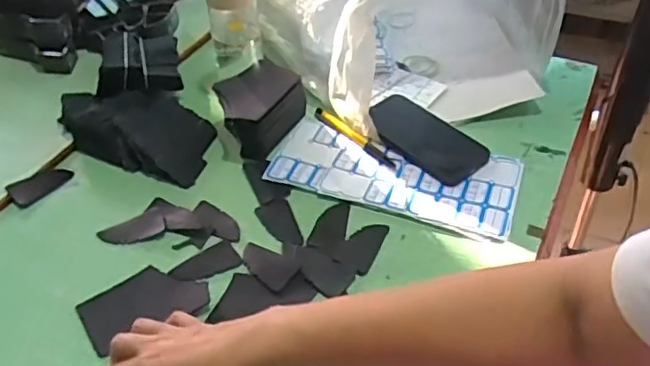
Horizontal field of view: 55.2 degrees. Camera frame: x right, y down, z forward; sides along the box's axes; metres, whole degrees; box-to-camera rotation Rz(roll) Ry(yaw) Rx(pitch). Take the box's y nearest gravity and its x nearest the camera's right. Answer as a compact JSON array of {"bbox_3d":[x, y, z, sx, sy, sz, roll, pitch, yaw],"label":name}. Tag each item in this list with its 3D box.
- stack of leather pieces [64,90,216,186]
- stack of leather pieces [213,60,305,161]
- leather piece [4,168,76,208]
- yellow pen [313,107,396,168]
[{"bbox_3d":[-0.216,-0.071,0.731,0.190,0.030,0.113,16,45,20],"label":"stack of leather pieces"},{"bbox_3d":[-0.077,-0.089,0.732,0.089,0.060,0.114,20,47,23],"label":"stack of leather pieces"},{"bbox_3d":[-0.310,0.001,0.681,0.034,0.009,0.065,32,52,33],"label":"leather piece"},{"bbox_3d":[0.033,-0.057,0.733,0.015,0.007,0.133,-31,49,-28],"label":"yellow pen"}]

